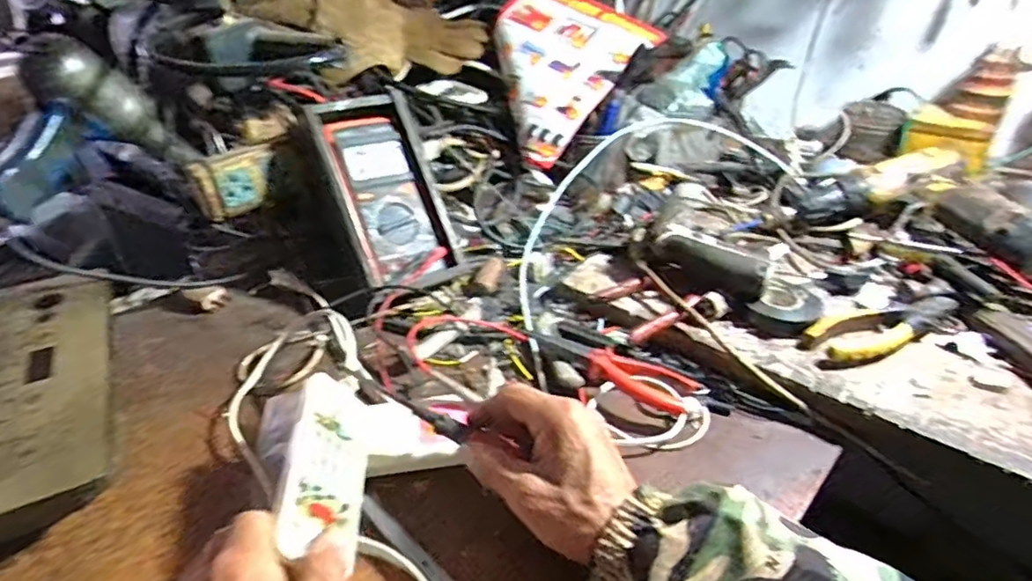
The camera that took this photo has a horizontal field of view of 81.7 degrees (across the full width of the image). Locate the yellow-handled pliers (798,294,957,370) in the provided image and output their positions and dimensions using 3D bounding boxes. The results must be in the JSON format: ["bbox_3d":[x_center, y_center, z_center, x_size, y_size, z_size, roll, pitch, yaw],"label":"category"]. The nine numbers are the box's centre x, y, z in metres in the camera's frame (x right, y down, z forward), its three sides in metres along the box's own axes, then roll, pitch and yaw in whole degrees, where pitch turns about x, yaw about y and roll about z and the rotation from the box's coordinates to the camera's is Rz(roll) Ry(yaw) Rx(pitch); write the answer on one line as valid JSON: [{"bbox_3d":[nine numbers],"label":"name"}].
[{"bbox_3d":[0.325,0.031,0.534,0.165,0.013,0.054,-19,38,-23],"label":"yellow-handled pliers"}]

